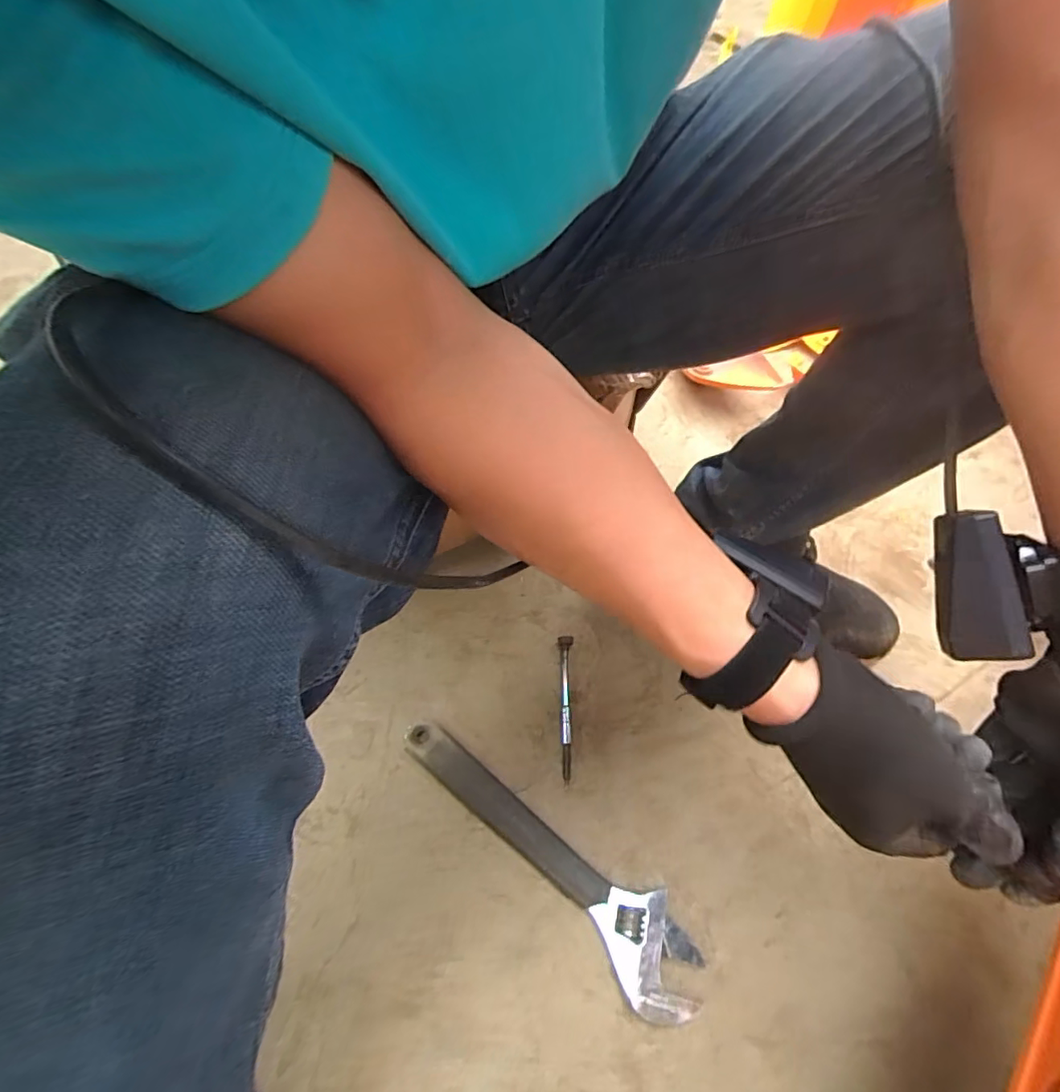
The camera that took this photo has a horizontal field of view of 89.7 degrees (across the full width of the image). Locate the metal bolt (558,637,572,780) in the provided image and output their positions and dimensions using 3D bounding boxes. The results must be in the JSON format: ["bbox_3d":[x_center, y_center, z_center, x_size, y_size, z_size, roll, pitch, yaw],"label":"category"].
[{"bbox_3d":[0.034,0.151,0.509,0.013,0.009,0.137,2,55,0],"label":"metal bolt"}]

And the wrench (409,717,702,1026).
[{"bbox_3d":[0.009,0.245,0.439,0.288,0.017,0.061,37,62,22],"label":"wrench"}]

